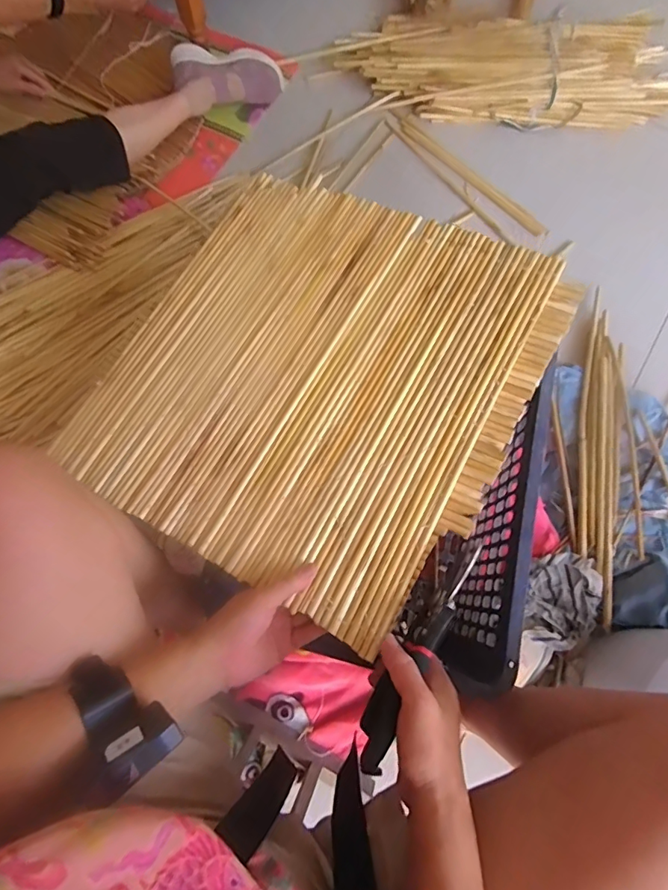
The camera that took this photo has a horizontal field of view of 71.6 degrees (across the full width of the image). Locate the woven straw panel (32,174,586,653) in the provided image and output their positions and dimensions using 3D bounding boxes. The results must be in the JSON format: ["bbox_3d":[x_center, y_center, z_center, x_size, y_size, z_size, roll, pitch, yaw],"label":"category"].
[{"bbox_3d":[-0.020,-0.089,0.532,0.451,0.013,0.471,26,74,16],"label":"woven straw panel"}]

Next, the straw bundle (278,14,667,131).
[{"bbox_3d":[0.485,-0.875,1.059,0.992,0.095,0.306,2,73,1],"label":"straw bundle"}]

